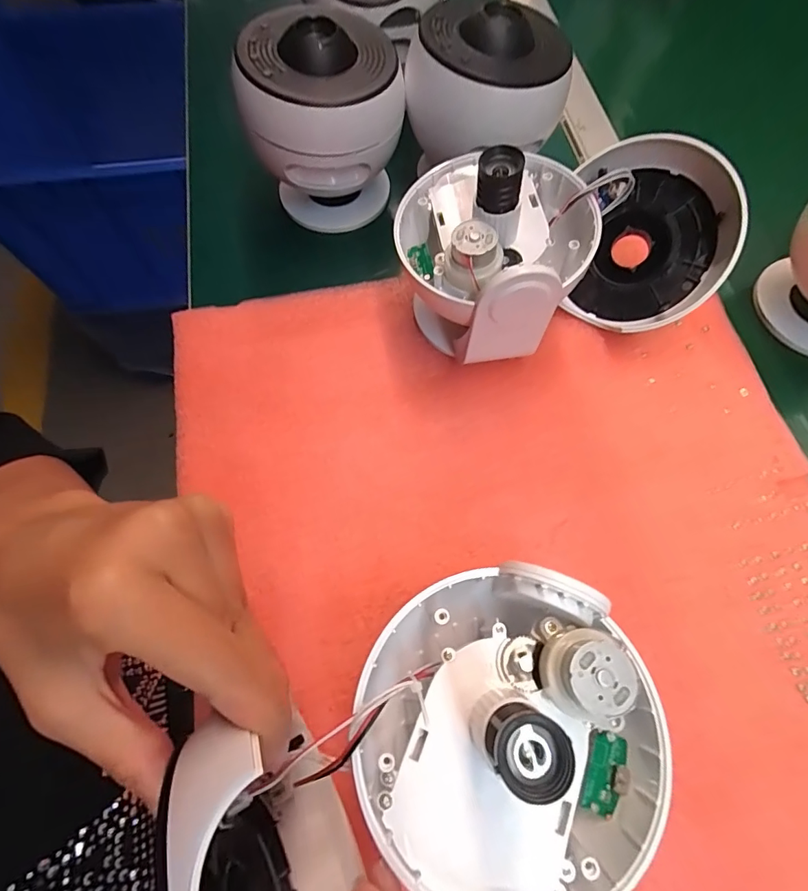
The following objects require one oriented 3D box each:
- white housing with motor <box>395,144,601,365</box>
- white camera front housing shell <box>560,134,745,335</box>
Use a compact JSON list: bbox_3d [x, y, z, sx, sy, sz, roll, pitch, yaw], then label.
[{"bbox_3d":[0.053,-0.120,0.284,0.110,0.111,0.115,4,70,2],"label":"white housing with motor"},{"bbox_3d":[0.159,-0.137,0.303,0.115,0.041,0.115,3,97,21],"label":"white camera front housing shell"}]

